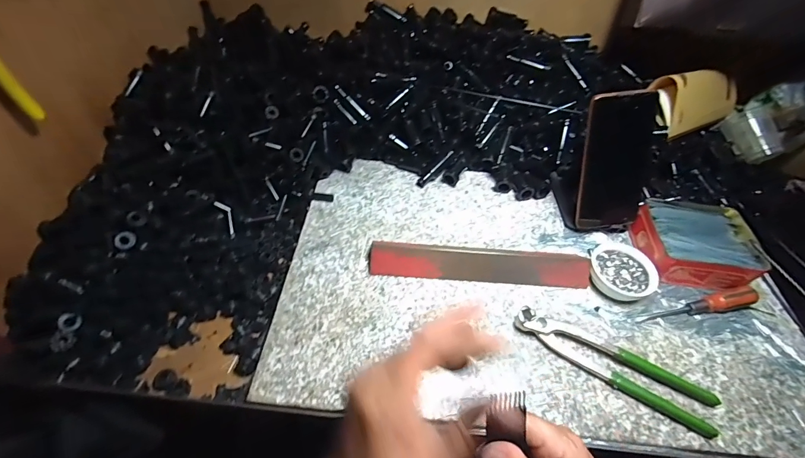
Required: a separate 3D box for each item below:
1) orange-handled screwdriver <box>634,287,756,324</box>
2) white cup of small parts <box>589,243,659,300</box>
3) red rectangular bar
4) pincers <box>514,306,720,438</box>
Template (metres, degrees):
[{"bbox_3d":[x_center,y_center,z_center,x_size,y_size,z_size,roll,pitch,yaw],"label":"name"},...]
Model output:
[{"bbox_3d":[0.336,0.088,0.424,0.135,0.029,0.022,-9,52,-11],"label":"orange-handled screwdriver"},{"bbox_3d":[0.260,0.052,0.450,0.066,0.026,0.074,-21,55,-20],"label":"white cup of small parts"},{"bbox_3d":[0.093,0.042,0.444,0.259,0.027,0.030,3,51,-2],"label":"red rectangular bar"},{"bbox_3d":[0.214,0.134,0.384,0.198,0.015,0.048,27,54,17],"label":"pincers"}]

